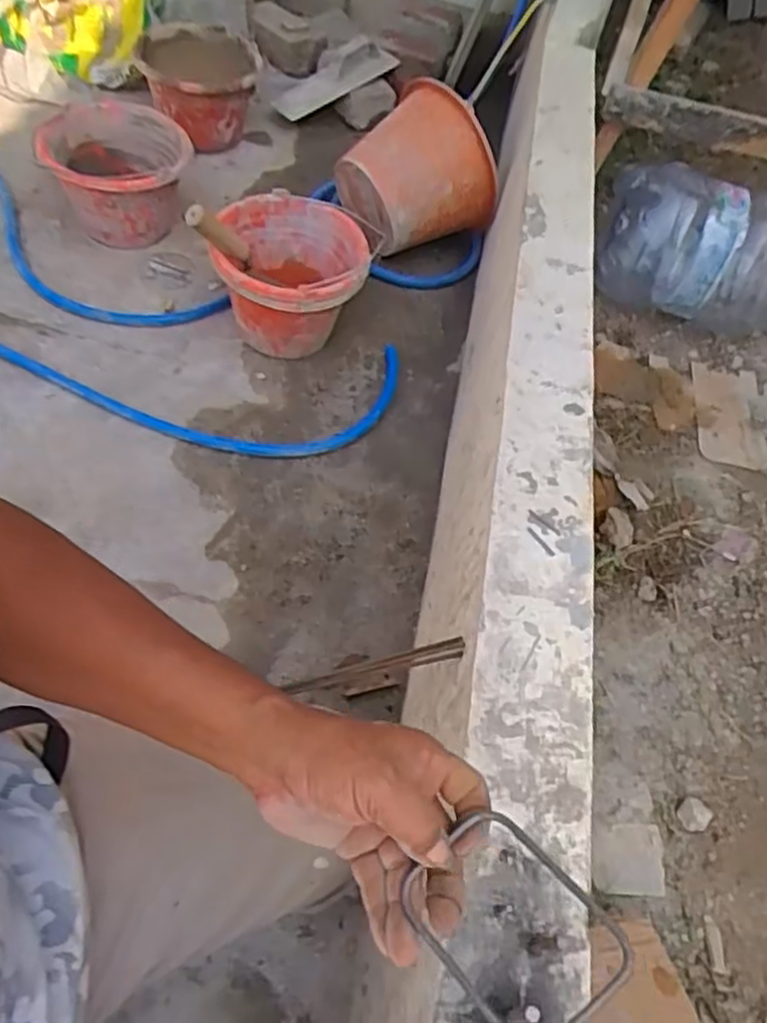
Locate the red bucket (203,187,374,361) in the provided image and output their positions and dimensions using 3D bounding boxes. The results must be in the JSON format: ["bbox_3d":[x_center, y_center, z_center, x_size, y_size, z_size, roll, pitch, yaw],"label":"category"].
[{"bbox_3d":[-0.151,-0.367,1.194,0.230,0.181,0.229,6,56,-6],"label":"red bucket"}]

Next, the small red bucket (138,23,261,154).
[{"bbox_3d":[-0.377,-0.883,1.506,0.227,0.166,0.260,-3,56,-13],"label":"small red bucket"}]

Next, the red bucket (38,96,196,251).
[{"bbox_3d":[-0.471,-0.593,1.308,0.240,0.181,0.241,-3,57,-12],"label":"red bucket"}]

